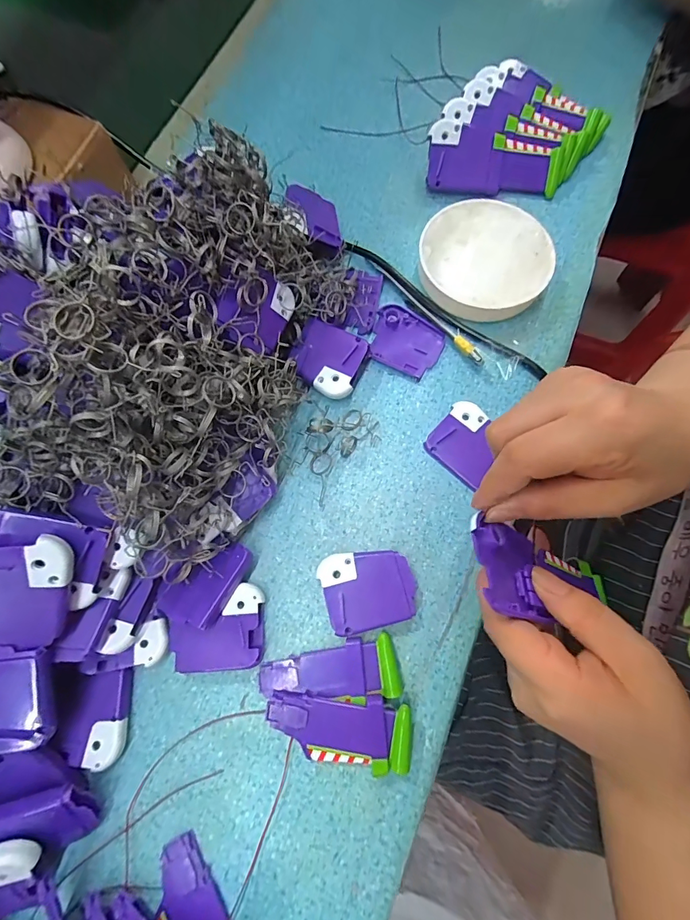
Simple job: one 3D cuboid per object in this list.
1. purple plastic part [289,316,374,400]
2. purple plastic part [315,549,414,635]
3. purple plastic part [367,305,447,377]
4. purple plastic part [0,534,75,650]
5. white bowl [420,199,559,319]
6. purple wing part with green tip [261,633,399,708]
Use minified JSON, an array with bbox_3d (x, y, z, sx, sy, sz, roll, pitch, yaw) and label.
[{"bbox_3d":[-0.013,-0.079,0.321,0.053,0.021,0.054,22,75,7],"label":"purple plastic part"},{"bbox_3d":[0.017,0.088,0.278,0.060,0.012,0.052,-14,74,-4],"label":"purple plastic part"},{"bbox_3d":[0.048,-0.097,0.330,0.060,0.006,0.050,31,76,9],"label":"purple plastic part"},{"bbox_3d":[-0.177,0.072,0.217,0.049,0.007,0.061,4,103,-20],"label":"purple plastic part"},{"bbox_3d":[0.115,-0.166,0.337,0.103,0.026,0.100,0,74,0],"label":"white bowl"},{"bbox_3d":[-0.010,0.141,0.263,0.088,0.011,0.036,-11,74,-3],"label":"purple wing part with green tip"}]

